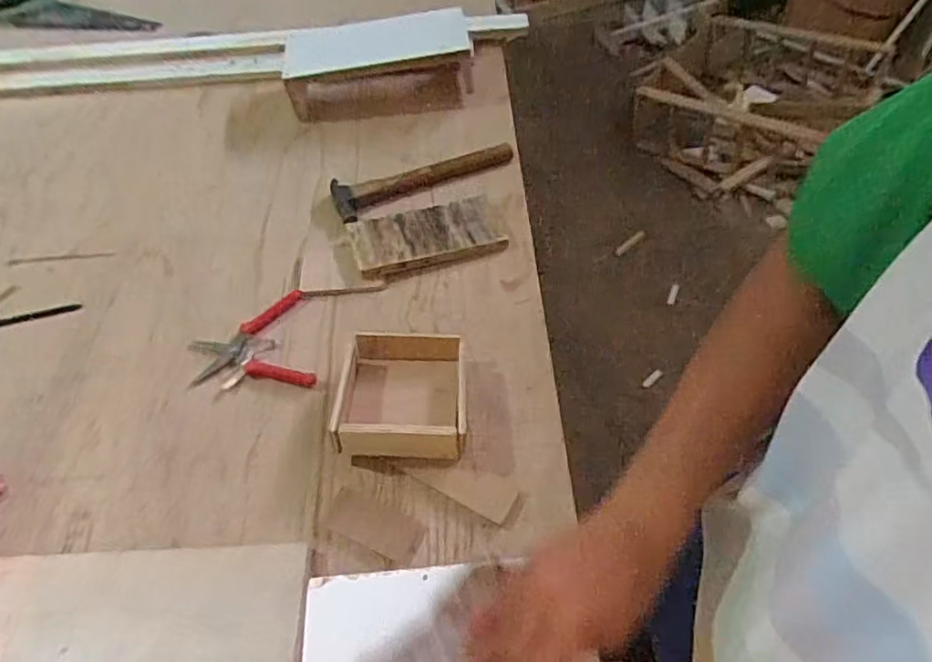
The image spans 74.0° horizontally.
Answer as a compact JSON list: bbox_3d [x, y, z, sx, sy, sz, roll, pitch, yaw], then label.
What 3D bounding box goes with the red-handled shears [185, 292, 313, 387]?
[{"bbox_3d":[-0.286,0.025,0.814,0.156,0.021,0.137,-15,55,-6],"label":"red-handled shears"}]

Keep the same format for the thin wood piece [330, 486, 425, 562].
[{"bbox_3d":[-0.100,0.212,0.675,0.107,0.004,0.044,19,58,17],"label":"thin wood piece"}]

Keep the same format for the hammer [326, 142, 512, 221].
[{"bbox_3d":[-0.069,-0.251,0.984,0.291,0.031,0.074,-24,56,-12],"label":"hammer"}]

